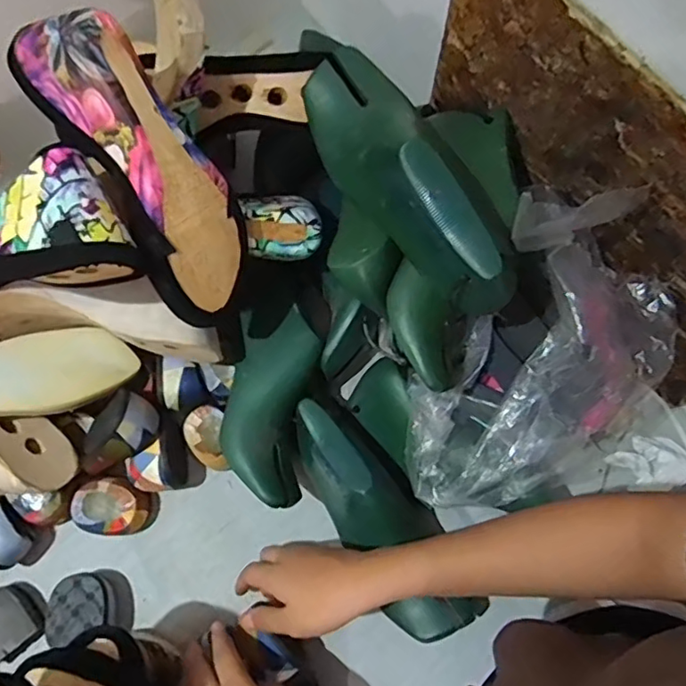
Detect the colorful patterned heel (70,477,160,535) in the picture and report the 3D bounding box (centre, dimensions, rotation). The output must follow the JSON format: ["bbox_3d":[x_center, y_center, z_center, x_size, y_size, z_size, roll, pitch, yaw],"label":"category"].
[{"bbox_3d":[-0.208,0.151,0.528,0.066,0.037,0.052,12,75,4],"label":"colorful patterned heel"}]

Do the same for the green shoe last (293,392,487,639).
[{"bbox_3d":[0.030,0.147,0.493,0.080,0.071,0.222,-32,77,-8],"label":"green shoe last"}]

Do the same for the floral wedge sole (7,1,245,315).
[{"bbox_3d":[-0.137,-0.121,0.406,0.081,0.060,0.225,-33,108,-8],"label":"floral wedge sole"}]

